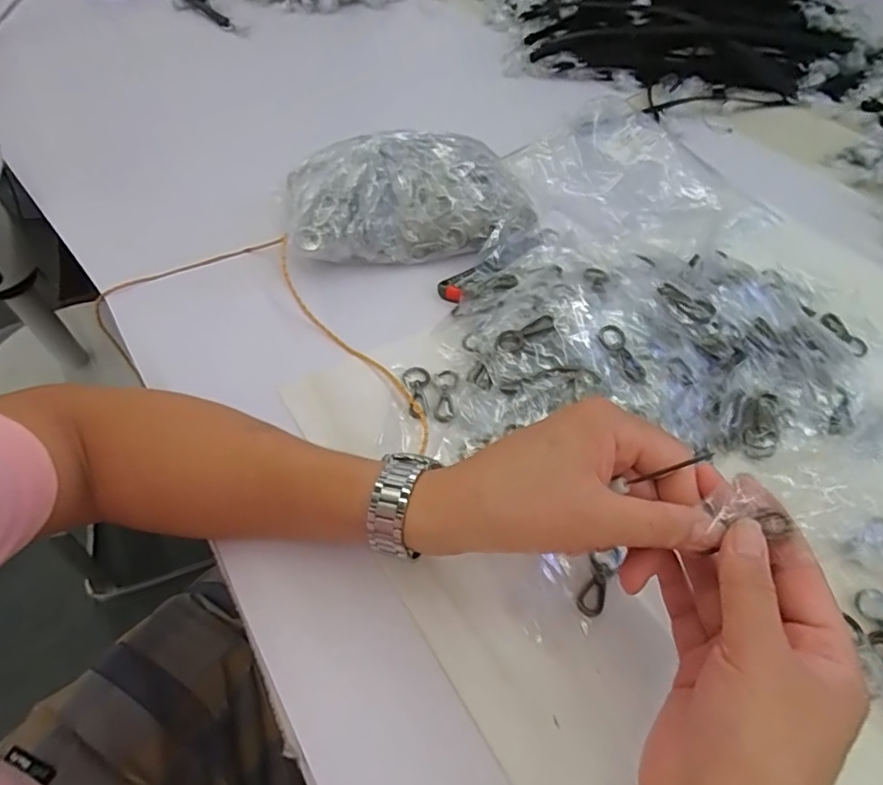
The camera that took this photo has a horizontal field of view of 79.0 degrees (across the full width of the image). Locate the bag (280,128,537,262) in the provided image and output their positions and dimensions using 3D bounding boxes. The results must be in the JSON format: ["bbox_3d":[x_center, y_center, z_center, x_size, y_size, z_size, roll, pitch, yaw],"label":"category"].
[{"bbox_3d":[-0.028,-0.188,0.530,0.229,0.079,0.130,-1,52,-2],"label":"bag"}]

